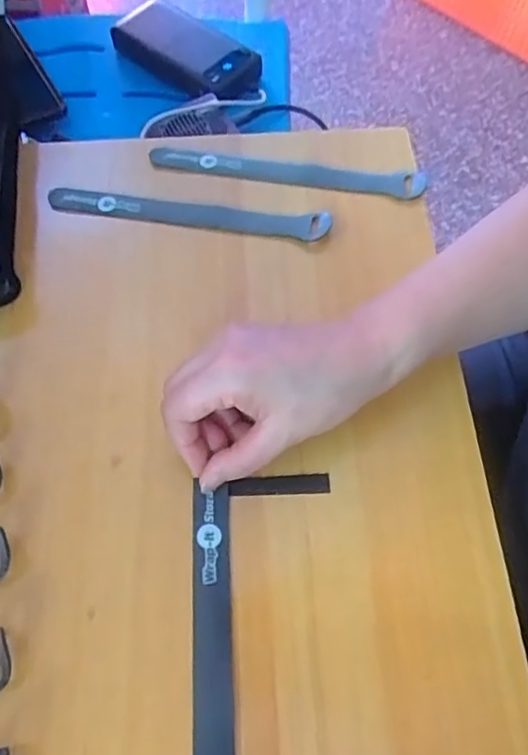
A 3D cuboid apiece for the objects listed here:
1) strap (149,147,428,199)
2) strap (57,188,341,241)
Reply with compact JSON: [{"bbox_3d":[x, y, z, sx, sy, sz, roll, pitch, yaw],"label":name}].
[{"bbox_3d":[0.015,-0.148,0.423,0.194,0.005,0.023,8,62,7],"label":"strap"},{"bbox_3d":[-0.055,-0.113,0.409,0.198,0.009,0.020,8,62,7],"label":"strap"}]

